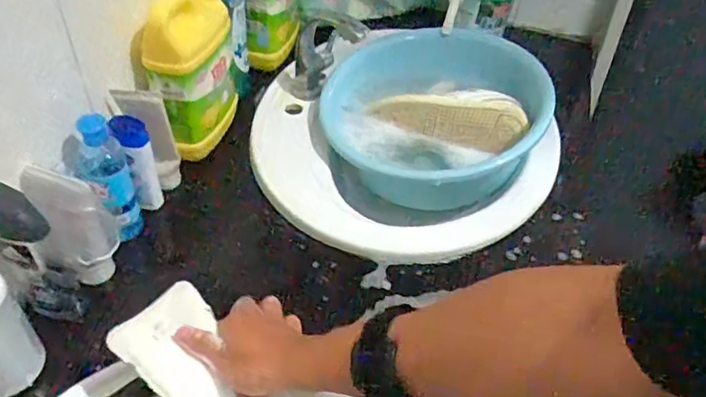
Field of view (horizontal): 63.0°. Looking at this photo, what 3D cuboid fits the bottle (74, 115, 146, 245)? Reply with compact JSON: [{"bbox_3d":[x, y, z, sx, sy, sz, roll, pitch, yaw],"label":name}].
[{"bbox_3d":[-0.272,-0.022,0.646,0.054,0.147,0.054,28,48,22],"label":"bottle"}]

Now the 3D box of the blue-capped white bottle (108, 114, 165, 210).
[{"bbox_3d":[-0.258,-0.040,0.694,0.041,0.129,0.034,-17,48,-21],"label":"blue-capped white bottle"}]

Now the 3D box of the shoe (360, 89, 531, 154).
[{"bbox_3d":[0.140,-0.125,0.863,0.229,0.069,0.082,16,45,11],"label":"shoe"}]

